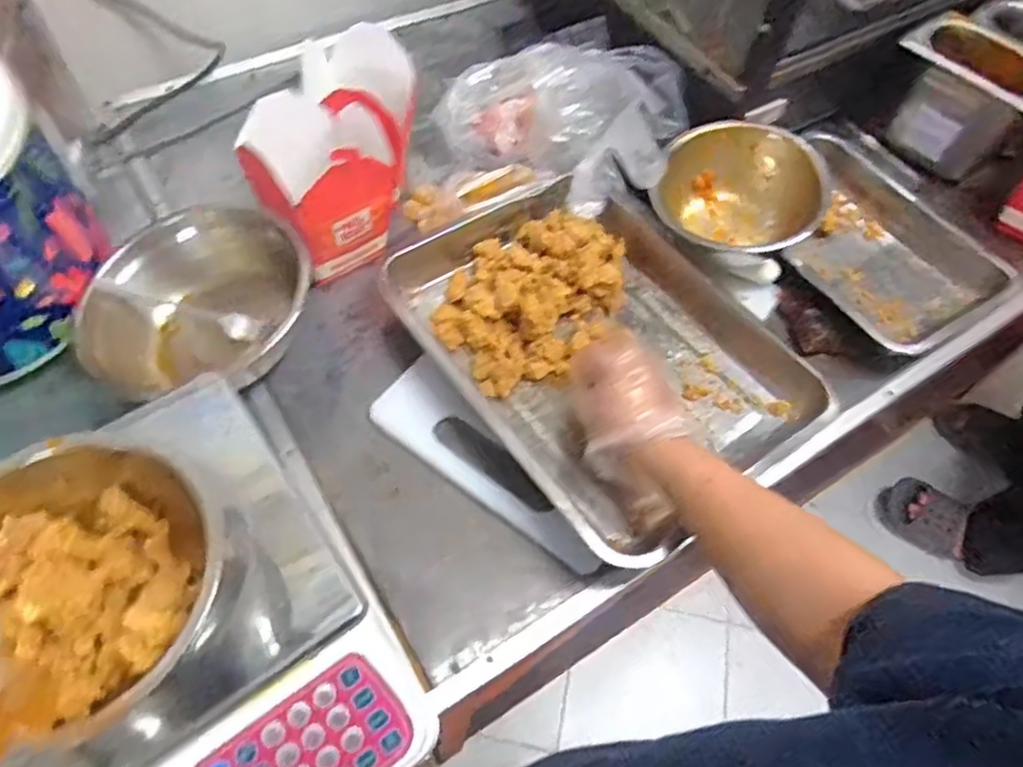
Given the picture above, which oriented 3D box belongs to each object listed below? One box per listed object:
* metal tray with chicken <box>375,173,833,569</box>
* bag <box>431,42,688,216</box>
[{"bbox_3d":[0.073,-0.043,0.657,0.275,0.054,0.380,-31,66,-21],"label":"metal tray with chicken"},{"bbox_3d":[0.072,-0.303,0.771,0.265,0.111,0.192,34,62,15],"label":"bag"}]

